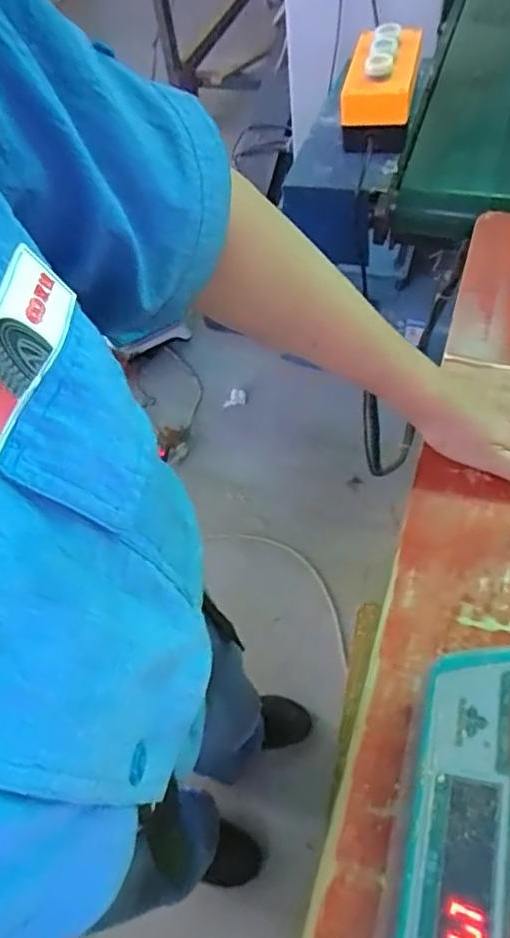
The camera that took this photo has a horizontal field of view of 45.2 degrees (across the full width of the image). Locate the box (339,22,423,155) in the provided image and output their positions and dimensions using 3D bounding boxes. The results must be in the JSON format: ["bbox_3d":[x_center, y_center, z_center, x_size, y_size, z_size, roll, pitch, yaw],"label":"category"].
[{"bbox_3d":[0.142,-0.431,0.693,0.077,0.088,0.120,8,58,12],"label":"box"}]

